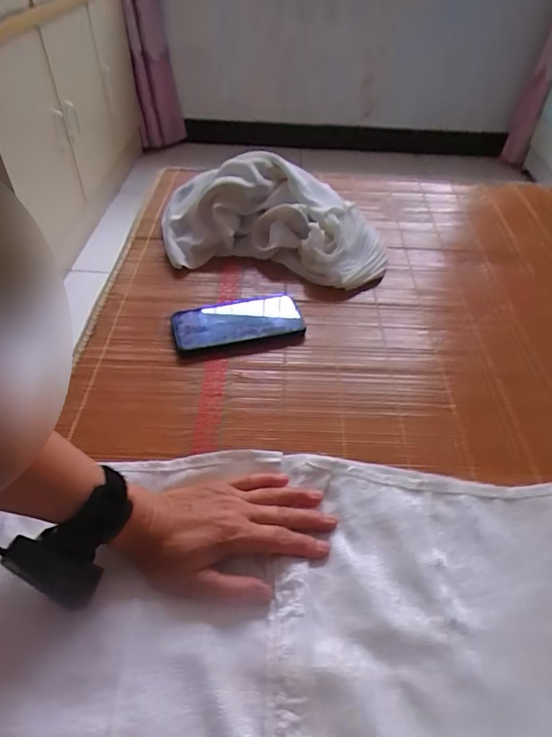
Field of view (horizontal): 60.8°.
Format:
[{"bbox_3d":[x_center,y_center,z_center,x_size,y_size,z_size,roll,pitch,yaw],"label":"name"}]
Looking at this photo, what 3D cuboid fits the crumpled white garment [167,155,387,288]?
[{"bbox_3d":[-0.008,-0.228,0.715,0.357,0.097,0.195,7,45,3],"label":"crumpled white garment"}]

